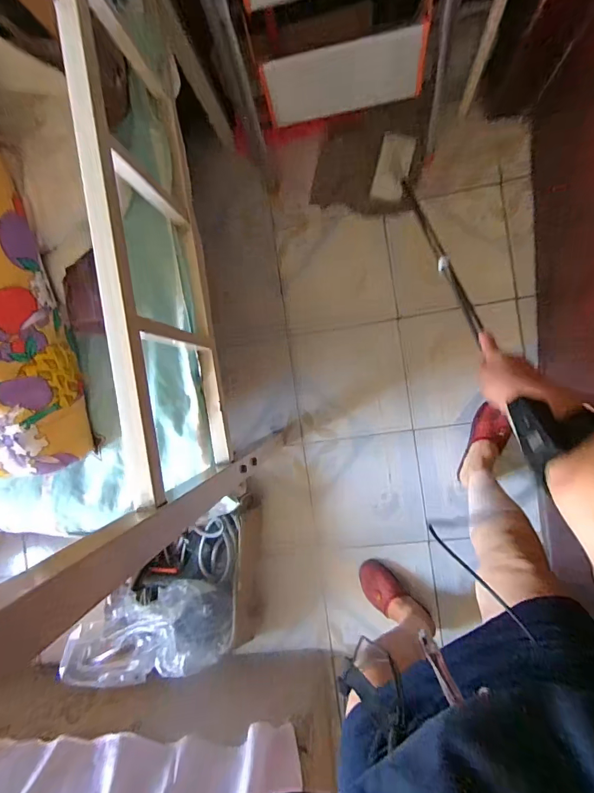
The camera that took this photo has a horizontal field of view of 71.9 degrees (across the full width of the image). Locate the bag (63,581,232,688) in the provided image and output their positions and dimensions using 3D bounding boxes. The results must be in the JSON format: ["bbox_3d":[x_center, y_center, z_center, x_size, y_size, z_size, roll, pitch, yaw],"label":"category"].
[{"bbox_3d":[-0.330,0.545,0.943,0.361,0.176,0.206,-12,89,-10],"label":"bag"}]

